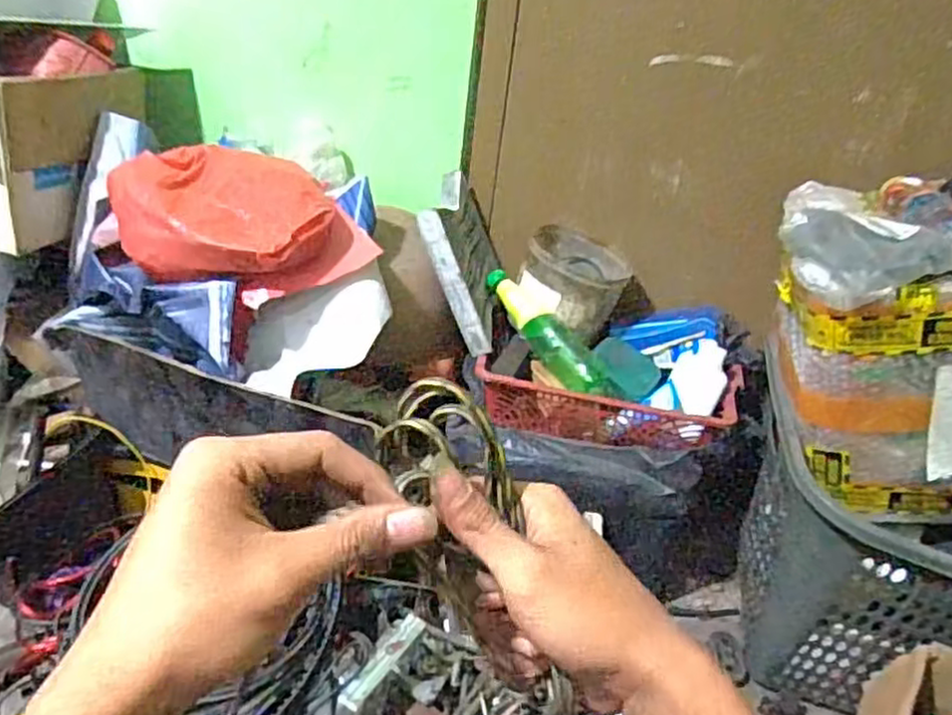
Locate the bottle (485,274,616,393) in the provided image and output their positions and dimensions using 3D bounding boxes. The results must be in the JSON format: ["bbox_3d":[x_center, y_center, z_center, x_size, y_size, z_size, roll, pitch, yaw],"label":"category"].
[{"bbox_3d":[0.097,-0.037,0.980,0.052,0.058,0.229,-24,63,-38],"label":"bottle"}]

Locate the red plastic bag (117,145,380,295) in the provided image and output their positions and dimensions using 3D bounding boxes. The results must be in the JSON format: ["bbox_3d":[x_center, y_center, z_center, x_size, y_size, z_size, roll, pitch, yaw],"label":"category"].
[{"bbox_3d":[-0.269,-0.159,0.827,0.239,0.090,0.233,-18,41,-33],"label":"red plastic bag"}]

